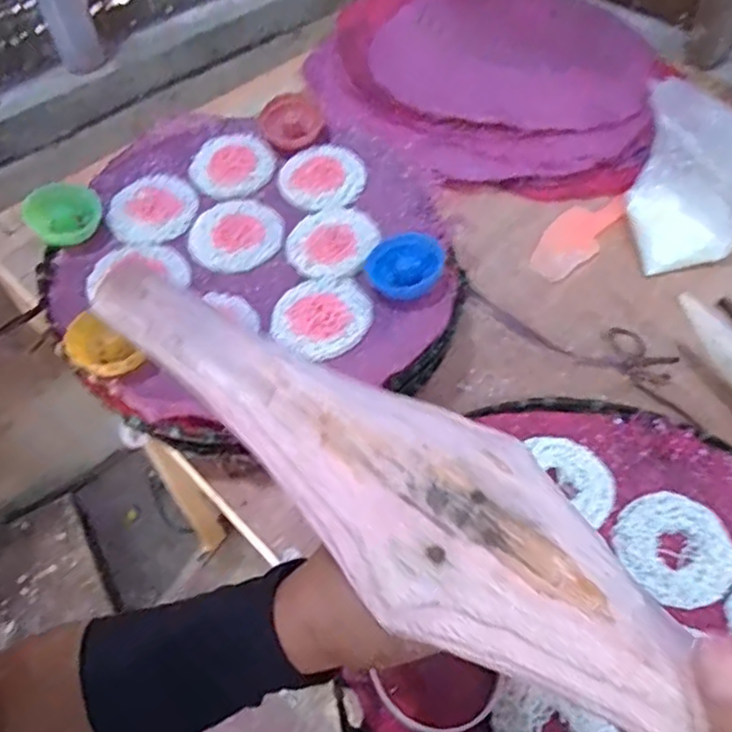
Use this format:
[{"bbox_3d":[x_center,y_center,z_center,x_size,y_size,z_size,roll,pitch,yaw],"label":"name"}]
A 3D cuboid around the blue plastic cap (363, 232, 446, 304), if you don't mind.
[{"bbox_3d":[0.031,-0.078,0.514,0.061,0.023,0.054,-3,54,0],"label":"blue plastic cap"}]

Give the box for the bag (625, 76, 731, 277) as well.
[{"bbox_3d":[0.308,-0.181,0.609,0.085,0.122,0.140,1,55,3],"label":"bag"}]

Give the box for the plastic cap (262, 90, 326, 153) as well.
[{"bbox_3d":[-0.073,-0.238,0.632,0.058,0.021,0.071,-10,55,-5],"label":"plastic cap"}]

